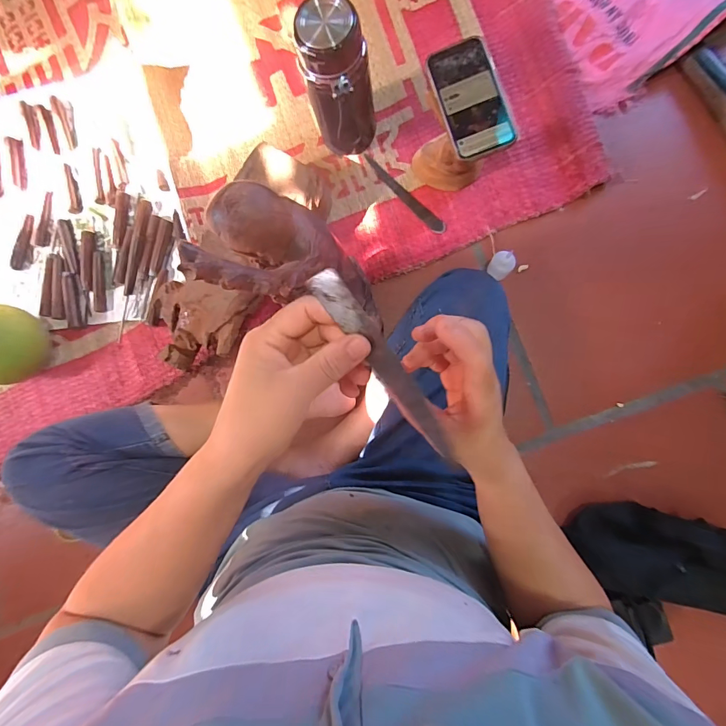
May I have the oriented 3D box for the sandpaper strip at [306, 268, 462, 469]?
[{"bbox_3d":[0.022,0.012,0.254,0.018,0.011,0.168,-35,111,3],"label":"sandpaper strip"}]

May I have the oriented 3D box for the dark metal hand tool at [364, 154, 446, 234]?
[{"bbox_3d":[0.069,-0.294,0.674,0.023,0.004,0.194,-45,83,-1],"label":"dark metal hand tool"}]

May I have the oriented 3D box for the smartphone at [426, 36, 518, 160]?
[{"bbox_3d":[0.135,-0.336,0.485,0.074,0.016,0.154,-16,84,4],"label":"smartphone"}]

